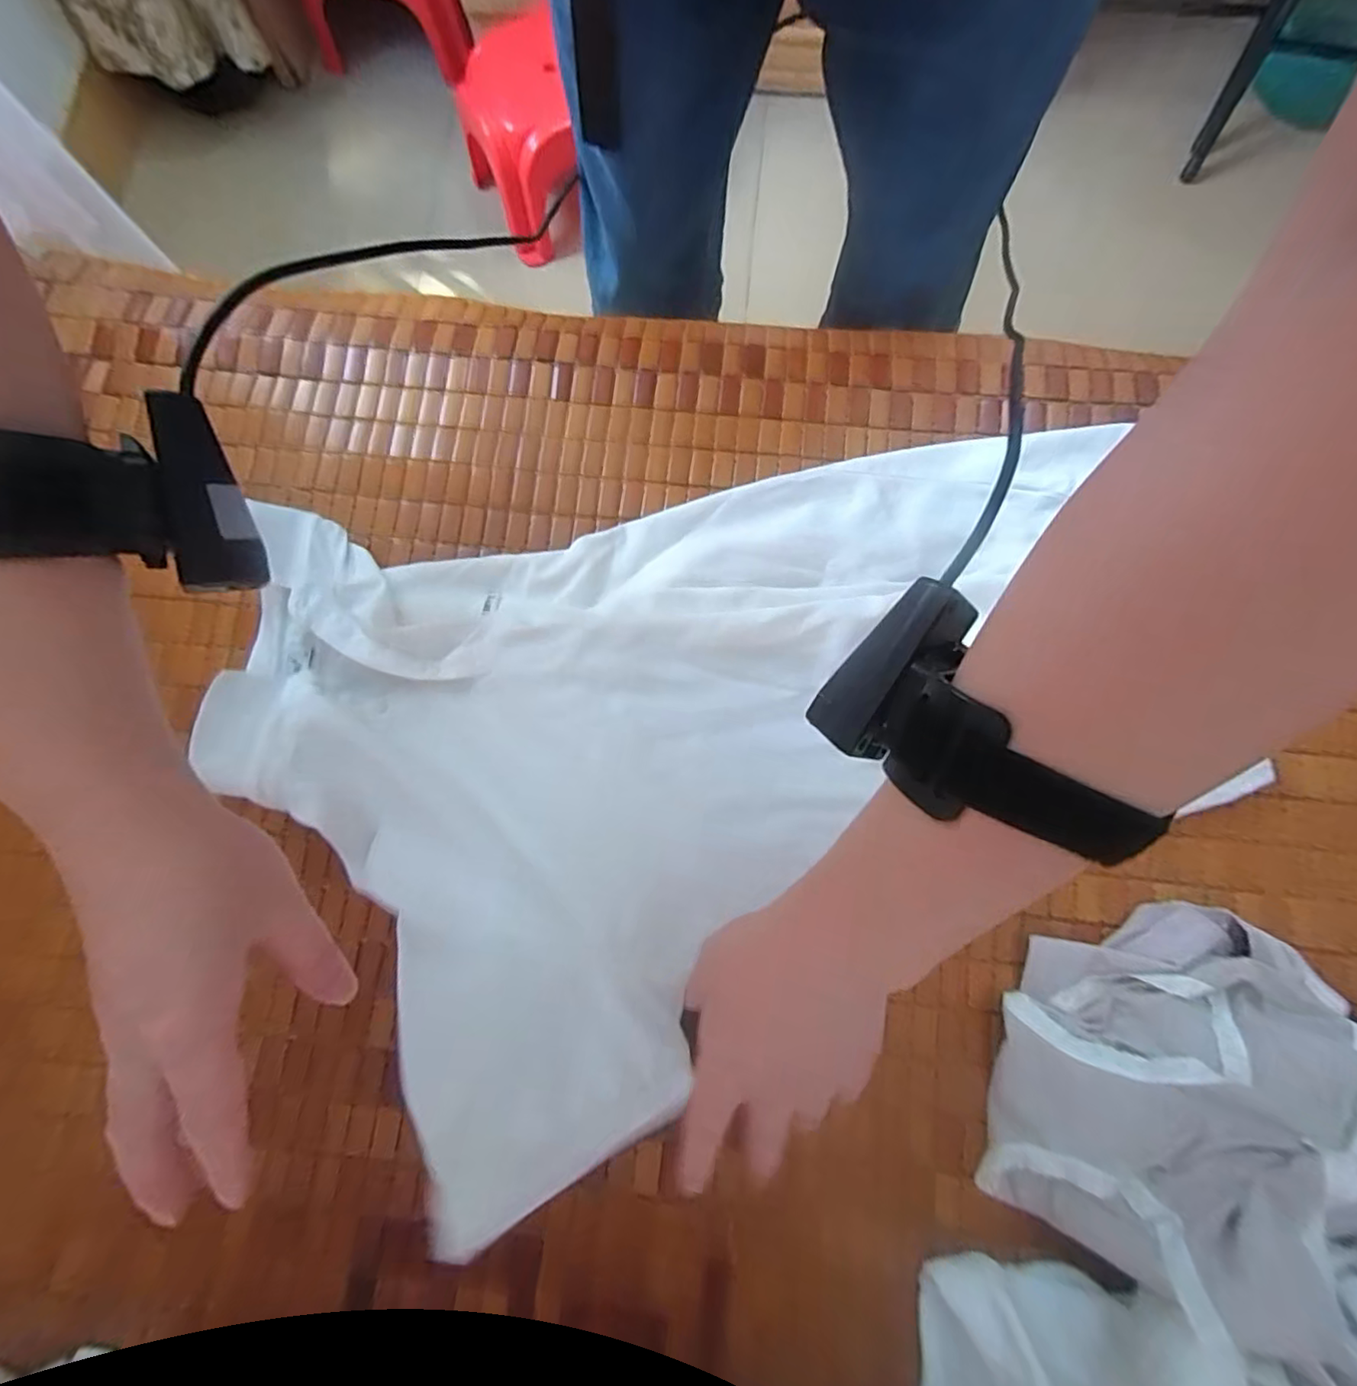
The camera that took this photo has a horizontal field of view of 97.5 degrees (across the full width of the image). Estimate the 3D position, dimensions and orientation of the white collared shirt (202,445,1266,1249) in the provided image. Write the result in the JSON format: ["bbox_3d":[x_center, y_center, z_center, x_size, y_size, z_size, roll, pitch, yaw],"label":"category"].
[{"bbox_3d":[0.001,0.040,0.388,0.601,0.094,0.430,-6,80,0],"label":"white collared shirt"}]

